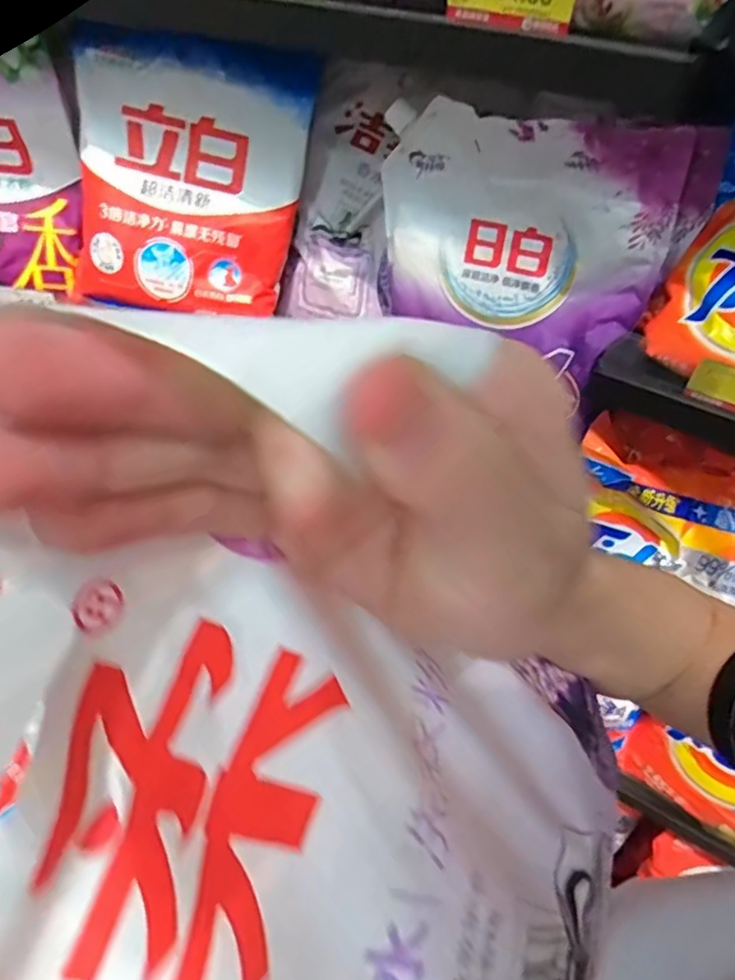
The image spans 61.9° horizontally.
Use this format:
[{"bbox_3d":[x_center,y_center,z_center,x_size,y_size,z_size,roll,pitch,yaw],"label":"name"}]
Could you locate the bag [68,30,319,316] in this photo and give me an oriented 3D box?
[{"bbox_3d":[-0.192,-0.335,0.677,0.260,0.273,0.060,12,17,-1],"label":"bag"}]

